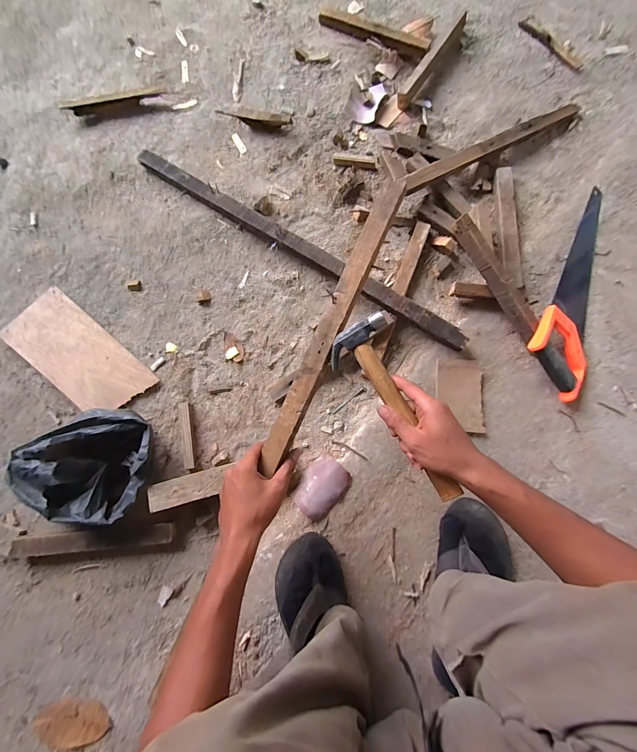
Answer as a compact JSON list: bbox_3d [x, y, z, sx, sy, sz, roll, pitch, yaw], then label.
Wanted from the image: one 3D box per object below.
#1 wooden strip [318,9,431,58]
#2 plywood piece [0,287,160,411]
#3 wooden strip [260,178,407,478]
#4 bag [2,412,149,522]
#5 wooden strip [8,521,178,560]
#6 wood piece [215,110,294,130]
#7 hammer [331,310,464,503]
[{"bbox_3d":[0.122,-0.780,0.735,0.268,0.036,0.029,25,81,6],"label":"wooden strip"},{"bbox_3d":[-0.459,-0.041,0.613,0.285,0.008,0.129,40,75,7],"label":"plywood piece"},{"bbox_3d":[0.023,-0.076,0.445,0.034,0.011,0.435,24,86,5],"label":"wooden strip"},{"bbox_3d":[-0.373,0.143,0.534,0.183,0.093,0.170,2,79,2],"label":"bag"},{"bbox_3d":[-0.376,0.272,0.537,0.263,0.030,0.038,-5,79,0],"label":"wooden strip"},{"bbox_3d":[-0.142,-0.570,0.706,0.170,0.034,0.031,14,80,4],"label":"wood piece"},{"bbox_3d":[0.102,0.043,0.415,0.089,0.032,0.248,-26,81,-4],"label":"hammer"}]

